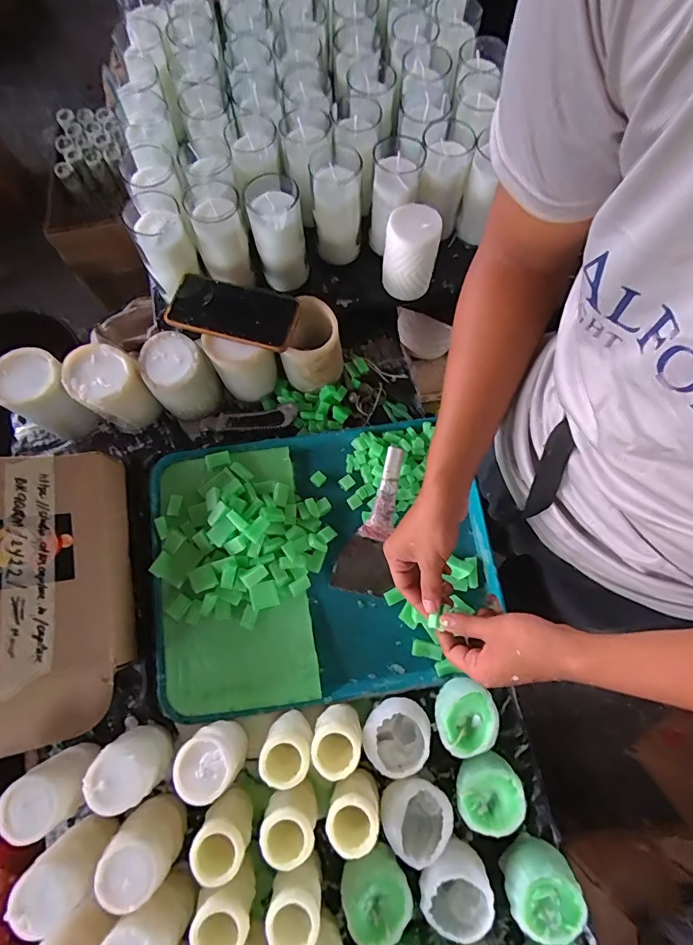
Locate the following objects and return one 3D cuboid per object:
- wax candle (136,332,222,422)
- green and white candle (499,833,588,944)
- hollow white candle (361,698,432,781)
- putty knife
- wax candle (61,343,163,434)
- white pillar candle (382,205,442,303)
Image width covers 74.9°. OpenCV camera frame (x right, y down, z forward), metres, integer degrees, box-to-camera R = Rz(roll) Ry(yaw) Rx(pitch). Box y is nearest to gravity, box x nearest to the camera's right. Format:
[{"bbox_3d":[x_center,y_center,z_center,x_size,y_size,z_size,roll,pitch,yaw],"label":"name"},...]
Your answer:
[{"bbox_3d":[-0.220,-0.127,0.612,0.081,0.101,0.081,-29,78,-8],"label":"wax candle"},{"bbox_3d":[0.206,0.445,0.484,0.076,0.055,0.073,-31,78,-8],"label":"green and white candle"},{"bbox_3d":[0.057,0.299,0.522,0.068,0.062,0.073,0,75,-1],"label":"hollow white candle"},{"bbox_3d":[0.044,0.065,0.606,0.074,0.026,0.197,17,89,4],"label":"putty knife"},{"bbox_3d":[-0.304,-0.110,0.597,0.078,0.103,0.074,0,75,-1],"label":"wax candle"},{"bbox_3d":[0.086,-0.294,0.617,0.071,0.112,0.066,13,76,3],"label":"white pillar candle"}]

